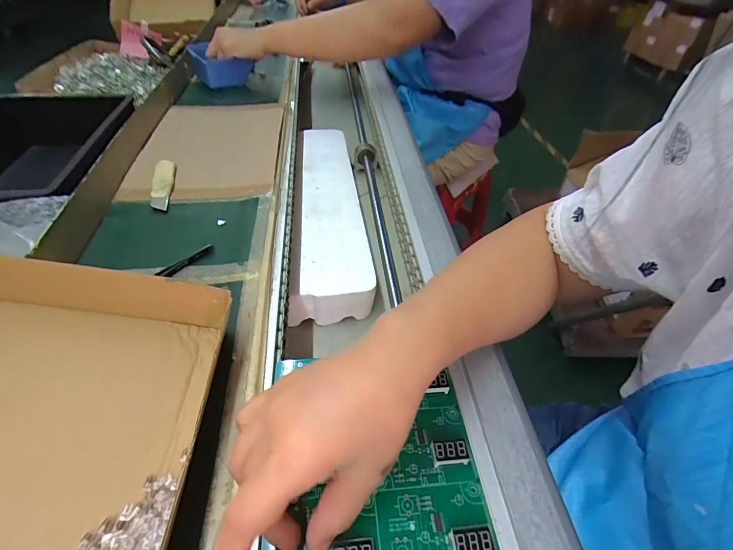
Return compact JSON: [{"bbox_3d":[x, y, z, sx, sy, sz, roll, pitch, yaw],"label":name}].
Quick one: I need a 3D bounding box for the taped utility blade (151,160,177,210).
[{"bbox_3d":[-0.255,-0.114,0.474,0.025,0.014,0.101,-10,47,-11],"label":"taped utility blade"}]

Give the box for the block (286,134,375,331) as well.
[{"bbox_3d":[-0.055,-0.112,0.594,0.108,0.054,0.427,-2,46,-3],"label":"block"}]

